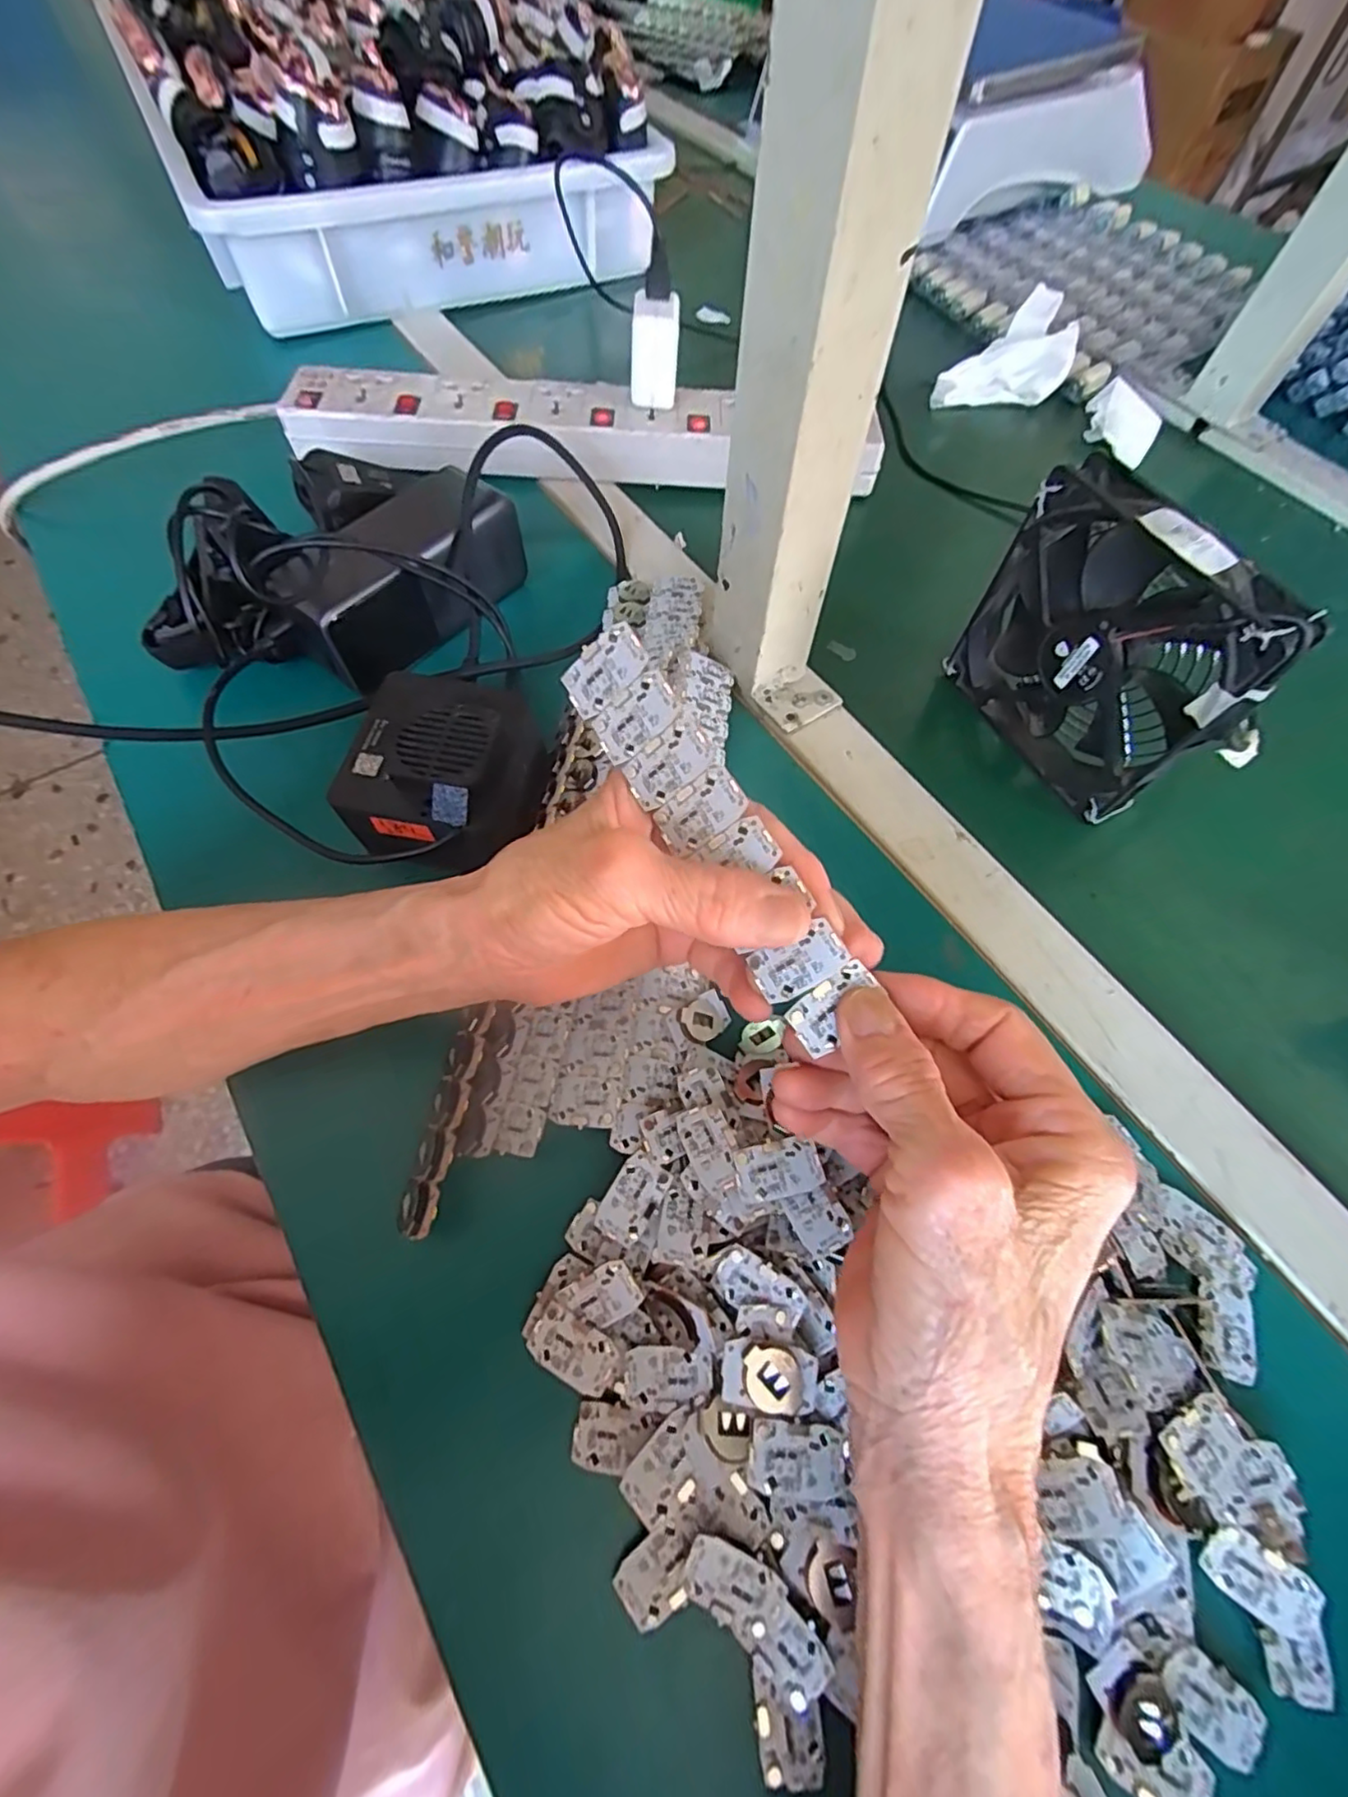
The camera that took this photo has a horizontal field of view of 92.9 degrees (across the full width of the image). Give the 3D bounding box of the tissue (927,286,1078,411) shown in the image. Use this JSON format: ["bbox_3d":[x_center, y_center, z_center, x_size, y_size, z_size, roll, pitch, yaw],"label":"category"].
[{"bbox_3d":[0.255,-0.401,0.478,0.117,0.040,0.062,-38,71,-17],"label":"tissue"}]

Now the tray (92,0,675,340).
[{"bbox_3d":[-0.262,-0.693,0.561,0.343,0.124,0.477,-24,67,-11],"label":"tray"}]

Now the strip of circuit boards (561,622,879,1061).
[{"bbox_3d":[0.013,-0.019,0.196,0.029,0.008,0.138,-36,84,25],"label":"strip of circuit boards"}]

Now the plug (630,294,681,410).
[{"bbox_3d":[-0.012,-0.336,0.398,0.029,0.052,0.024,1,64,0],"label":"plug"}]

